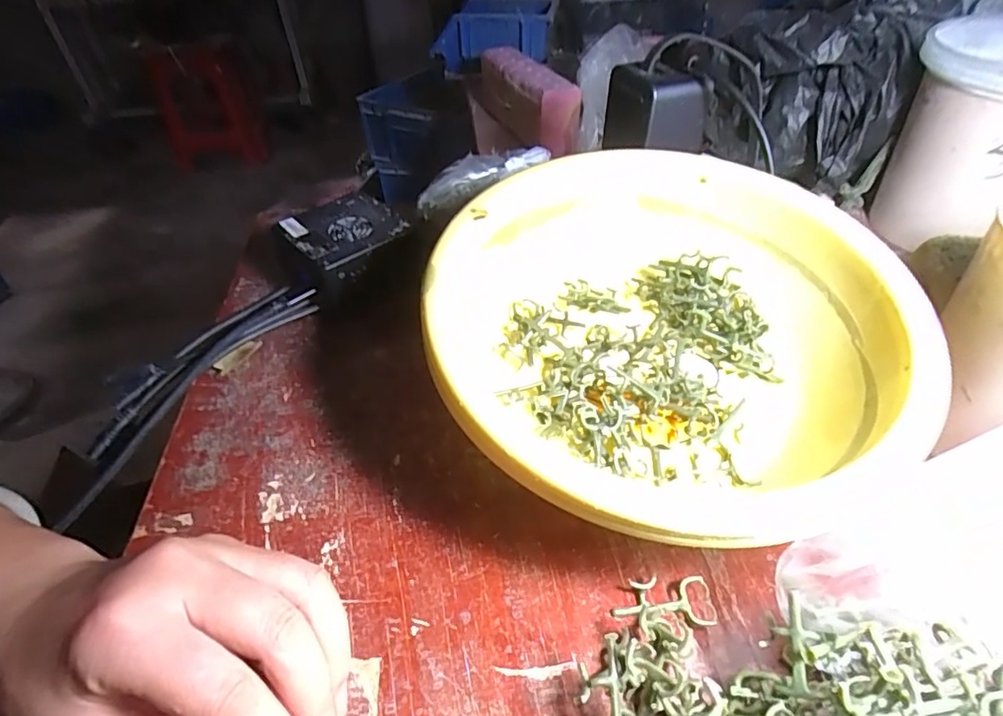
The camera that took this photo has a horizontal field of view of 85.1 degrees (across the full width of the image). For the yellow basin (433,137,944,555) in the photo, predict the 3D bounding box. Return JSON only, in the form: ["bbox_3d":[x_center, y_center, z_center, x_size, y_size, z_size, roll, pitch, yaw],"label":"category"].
[{"bbox_3d":[0.077,-0.007,0.288,0.215,0.104,0.209,-1,45,1],"label":"yellow basin"}]

